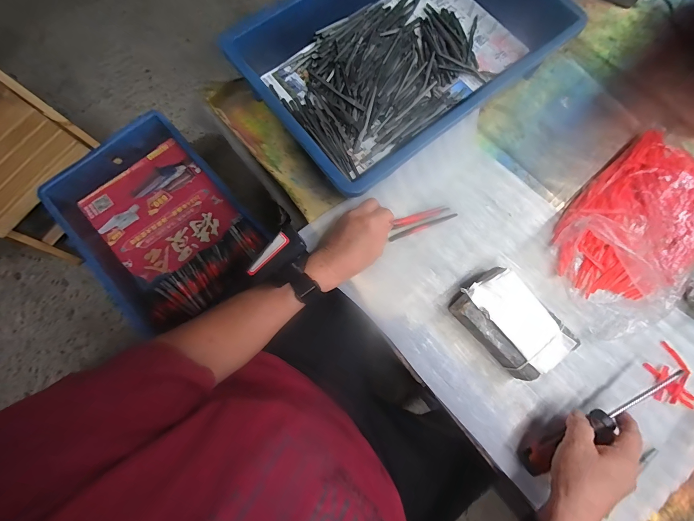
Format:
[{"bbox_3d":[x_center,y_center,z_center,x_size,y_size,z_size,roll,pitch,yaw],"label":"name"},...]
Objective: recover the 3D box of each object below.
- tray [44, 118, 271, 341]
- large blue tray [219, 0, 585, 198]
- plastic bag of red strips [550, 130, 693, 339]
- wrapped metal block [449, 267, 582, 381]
[{"bbox_3d":[-0.399,-0.085,0.624,0.289,0.079,0.352,-42,82,-7],"label":"tray"},{"bbox_3d":[0.083,-0.302,0.430,0.410,0.067,0.277,-37,81,-8],"label":"large blue tray"},{"bbox_3d":[0.393,-0.046,0.387,0.262,0.050,0.173,-36,81,-8],"label":"plastic bag of red strips"},{"bbox_3d":[0.200,0.077,0.365,0.083,0.056,0.128,-44,83,-7],"label":"wrapped metal block"}]

